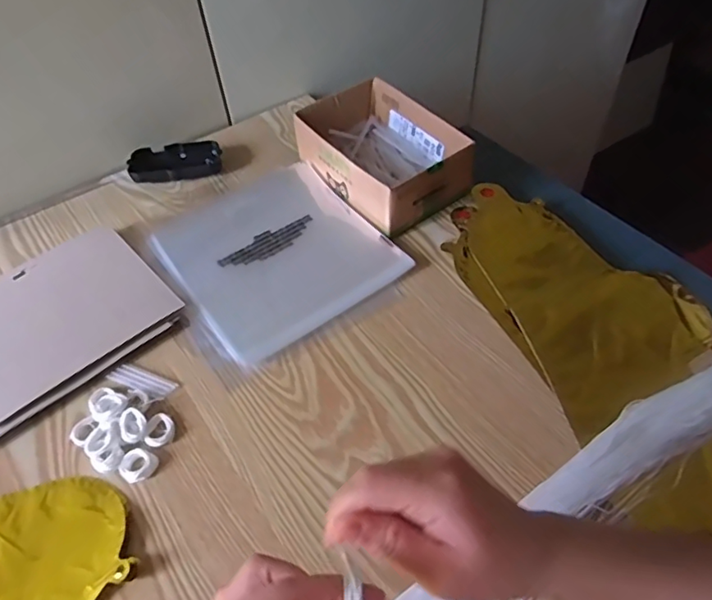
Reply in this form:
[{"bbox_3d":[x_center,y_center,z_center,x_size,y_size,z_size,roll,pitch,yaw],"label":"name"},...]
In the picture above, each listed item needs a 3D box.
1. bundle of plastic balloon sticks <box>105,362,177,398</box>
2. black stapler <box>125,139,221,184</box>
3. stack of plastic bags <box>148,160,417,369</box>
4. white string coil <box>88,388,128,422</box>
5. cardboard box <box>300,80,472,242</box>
[{"bbox_3d":[-0.193,0.072,0.500,0.063,0.006,0.022,18,55,16],"label":"bundle of plastic balloon sticks"},{"bbox_3d":[-0.221,-0.170,0.683,0.107,0.022,0.053,-16,53,-10],"label":"black stapler"},{"bbox_3d":[-0.089,-0.060,0.598,0.207,0.014,0.235,-29,56,-19],"label":"stack of plastic bags"},{"bbox_3d":[-0.214,0.090,0.480,0.040,0.013,0.028,35,61,26],"label":"white string coil"},{"bbox_3d":[0.029,-0.168,0.644,0.128,0.068,0.181,-32,57,-21],"label":"cardboard box"}]

